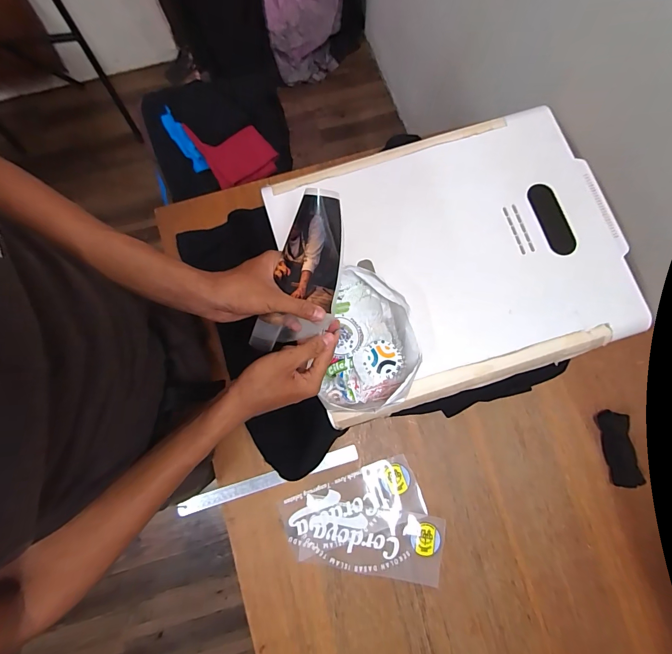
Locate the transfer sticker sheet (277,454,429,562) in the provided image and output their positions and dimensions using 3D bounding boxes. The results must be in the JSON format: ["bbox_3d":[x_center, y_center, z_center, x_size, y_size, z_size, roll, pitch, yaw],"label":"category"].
[{"bbox_3d":[0.030,0.323,0.638,0.242,0.006,0.108,-18,81,-6],"label":"transfer sticker sheet"}]

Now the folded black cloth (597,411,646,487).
[{"bbox_3d":[0.513,0.219,0.645,0.041,0.025,0.127,-4,80,-3],"label":"folded black cloth"}]

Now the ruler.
[{"bbox_3d":[-0.122,0.279,0.646,0.333,0.006,0.027,-17,81,-5],"label":"ruler"}]

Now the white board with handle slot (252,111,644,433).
[{"bbox_3d":[0.184,-0.112,0.561,0.499,0.040,0.407,-16,77,-4],"label":"white board with handle slot"}]

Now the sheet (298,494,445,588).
[{"bbox_3d":[0.065,0.375,0.629,0.240,0.005,0.111,10,78,2],"label":"sheet"}]

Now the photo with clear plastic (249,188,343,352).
[{"bbox_3d":[-0.034,-0.055,0.414,0.079,0.022,0.192,22,107,5],"label":"photo with clear plastic"}]

